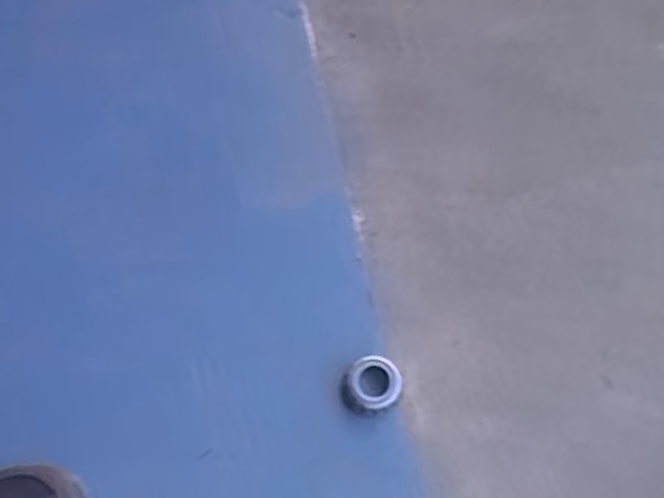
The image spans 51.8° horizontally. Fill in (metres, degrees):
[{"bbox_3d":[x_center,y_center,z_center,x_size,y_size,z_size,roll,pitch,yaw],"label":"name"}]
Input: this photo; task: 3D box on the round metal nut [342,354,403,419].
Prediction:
[{"bbox_3d":[0.037,0.124,0.623,0.049,0.017,0.055,33,66,15],"label":"round metal nut"}]

